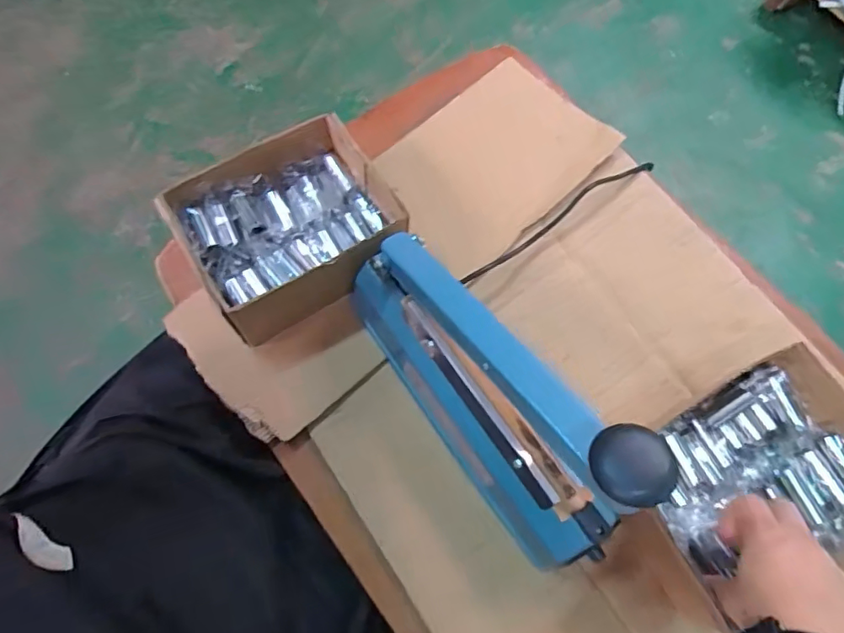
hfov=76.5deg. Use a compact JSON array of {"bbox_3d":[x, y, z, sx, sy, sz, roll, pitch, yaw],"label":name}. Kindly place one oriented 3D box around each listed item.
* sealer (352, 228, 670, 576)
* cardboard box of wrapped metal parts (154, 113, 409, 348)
[{"bbox_3d":[0.043,0.050,0.412,0.075,0.211,0.287,-34,74,-14],"label":"sealer"},{"bbox_3d":[-0.126,-0.085,0.523,0.191,0.072,0.158,-29,73,-12],"label":"cardboard box of wrapped metal parts"}]

